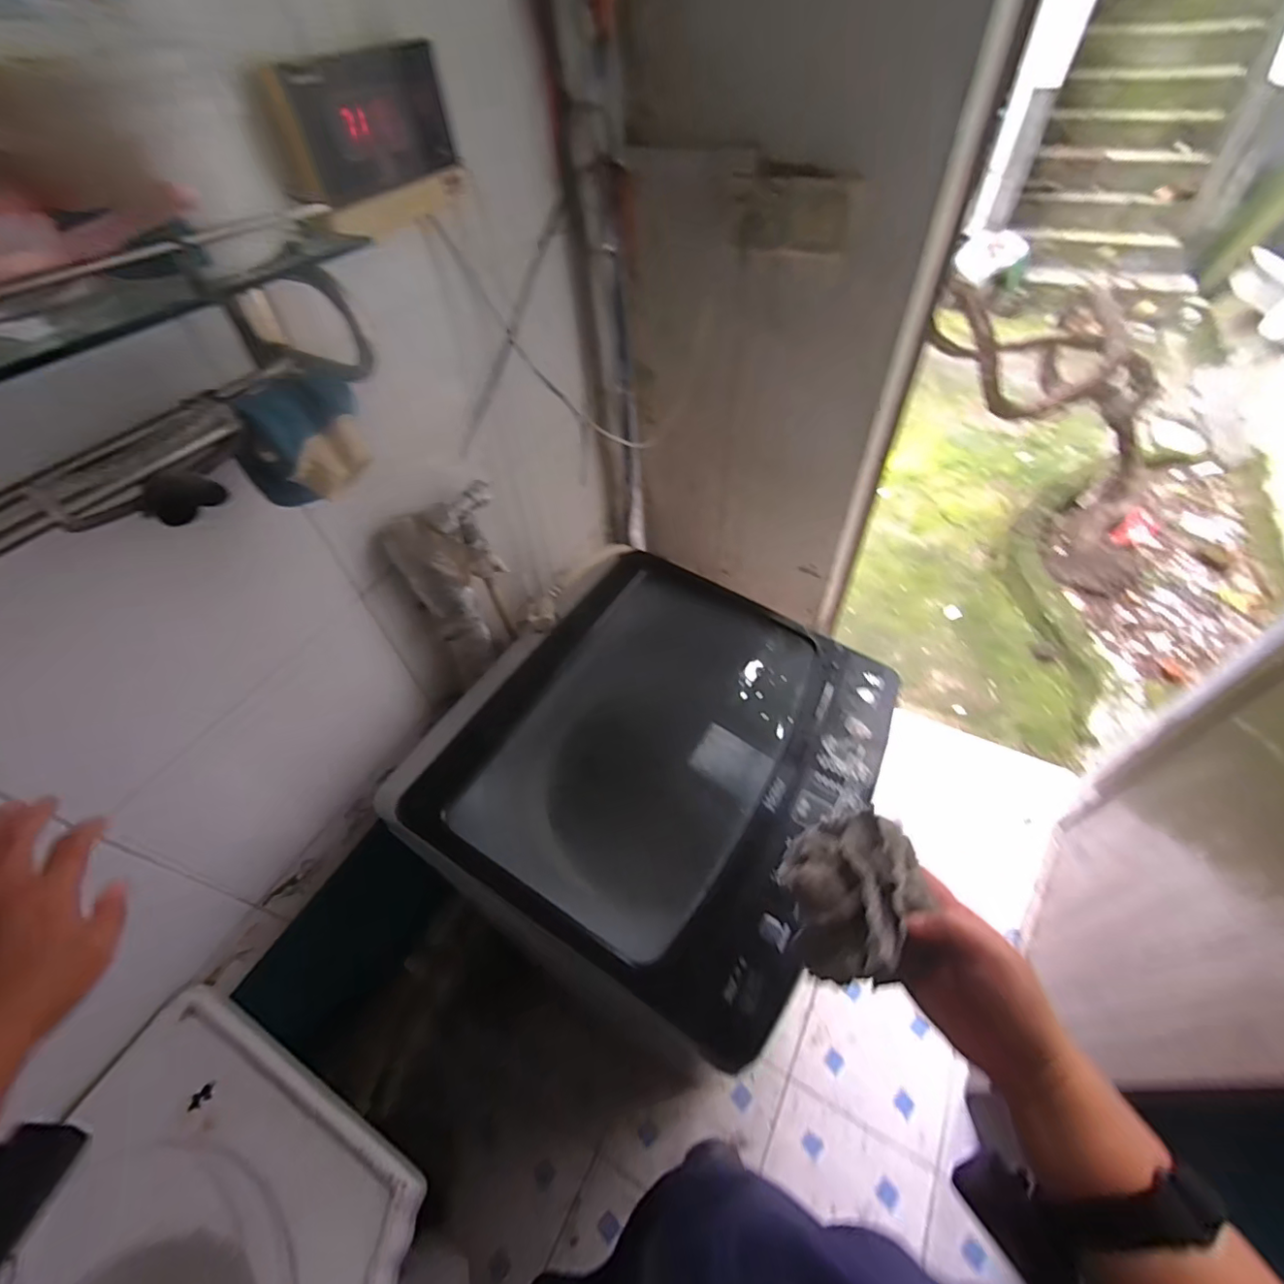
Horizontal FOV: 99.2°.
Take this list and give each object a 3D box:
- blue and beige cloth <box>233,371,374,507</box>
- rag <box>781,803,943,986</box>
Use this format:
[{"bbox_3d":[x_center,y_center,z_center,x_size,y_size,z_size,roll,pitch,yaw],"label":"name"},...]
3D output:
[{"bbox_3d":[-0.267,-0.161,0.438,0.026,0.084,0.095,30,59,25],"label":"blue and beige cloth"},{"bbox_3d":[0.161,0.185,0.419,0.100,0.072,0.120,34,61,27],"label":"rag"}]

